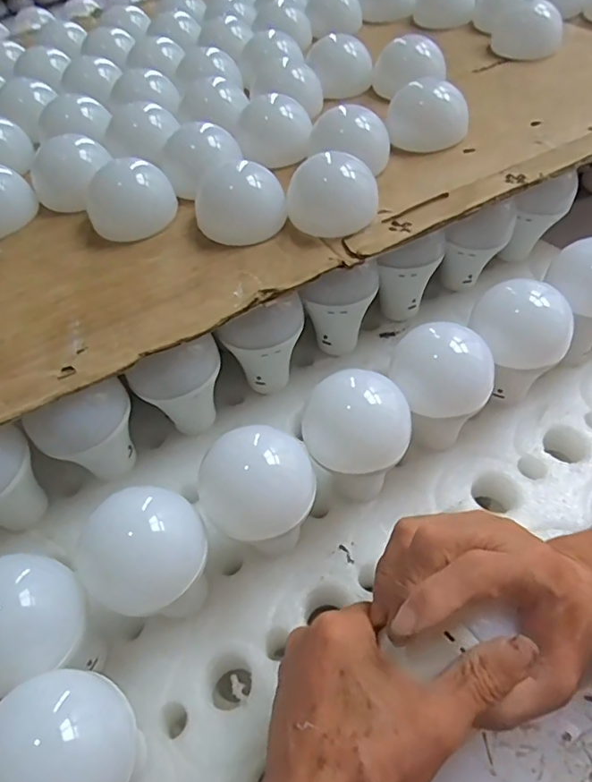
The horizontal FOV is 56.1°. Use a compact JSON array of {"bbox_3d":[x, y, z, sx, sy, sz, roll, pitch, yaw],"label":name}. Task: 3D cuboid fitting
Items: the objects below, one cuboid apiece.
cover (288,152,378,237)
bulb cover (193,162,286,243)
[{"bbox_3d":[0.026,-0.142,0.400,0.065,0.032,0.055,2,51,7],"label":"cover"},{"bbox_3d":[-0.041,-0.139,0.402,0.063,0.032,0.057,-9,50,-2],"label":"bulb cover"}]

